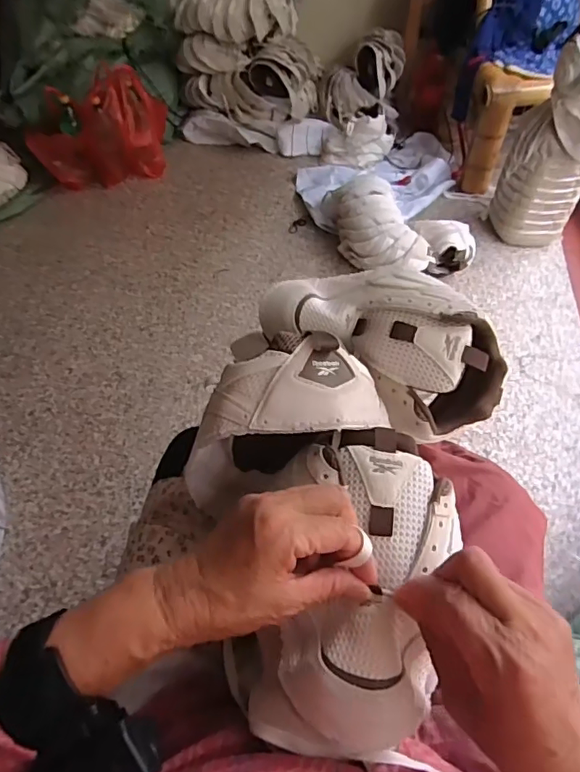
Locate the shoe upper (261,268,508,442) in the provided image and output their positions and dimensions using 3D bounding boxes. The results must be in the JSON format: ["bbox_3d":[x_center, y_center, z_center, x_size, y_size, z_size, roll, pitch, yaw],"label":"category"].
[{"bbox_3d":[0.086,-0.040,0.451,0.201,0.081,0.120,26,56,21],"label":"shoe upper"}]

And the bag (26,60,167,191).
[{"bbox_3d":[-0.567,-0.773,1.585,0.424,0.264,0.192,-31,57,-22],"label":"bag"}]

